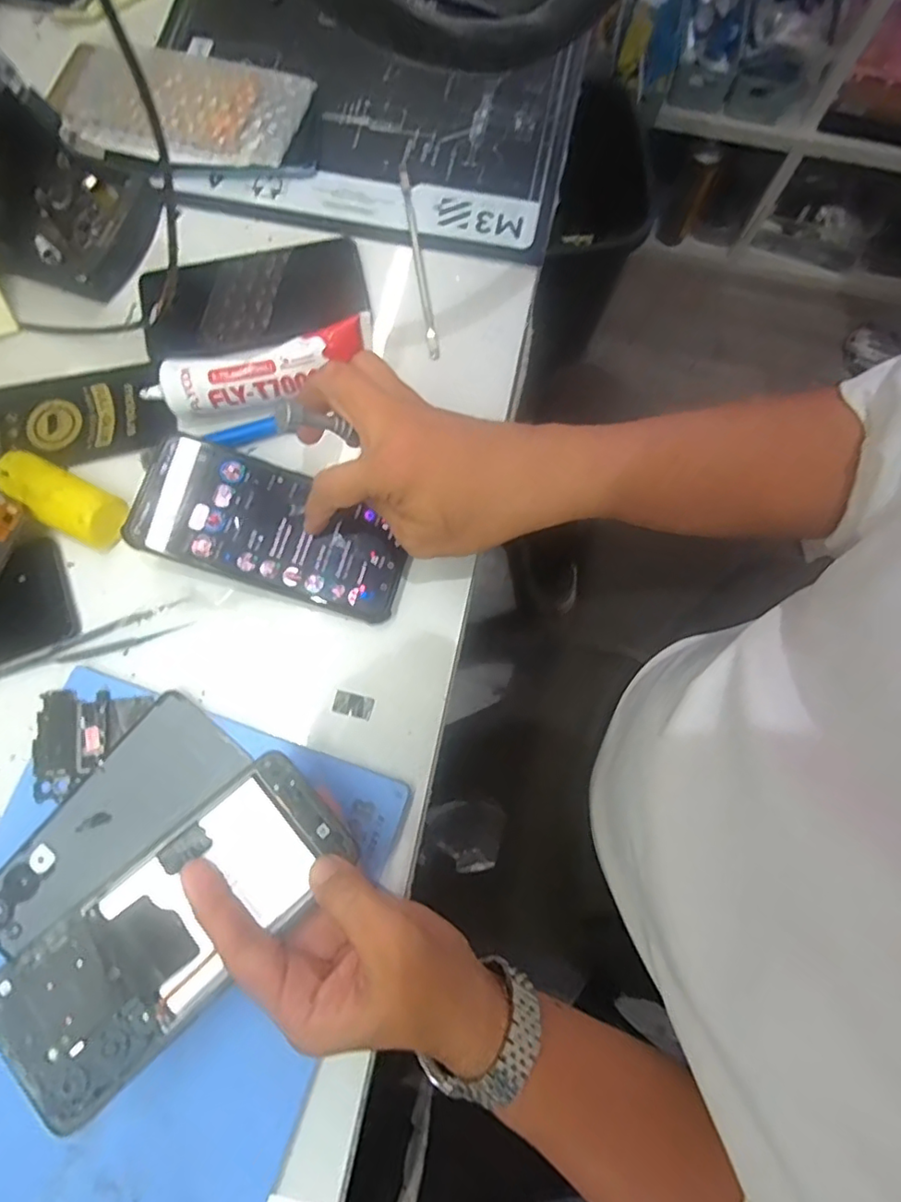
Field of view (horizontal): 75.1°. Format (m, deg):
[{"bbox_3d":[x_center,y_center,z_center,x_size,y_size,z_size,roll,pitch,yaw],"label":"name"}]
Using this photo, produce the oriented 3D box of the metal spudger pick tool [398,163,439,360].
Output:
[{"bbox_3d":[-0.024,-0.254,0.434,0.007,0.004,0.165,-8,78,-3],"label":"metal spudger pick tool"}]

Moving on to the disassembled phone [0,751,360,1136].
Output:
[{"bbox_3d":[-0.130,0.154,0.286,0.073,0.013,0.164,45,68,8],"label":"disassembled phone"}]

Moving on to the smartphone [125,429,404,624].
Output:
[{"bbox_3d":[-0.109,-0.042,0.366,0.163,0.008,0.077,24,78,-7],"label":"smartphone"}]

